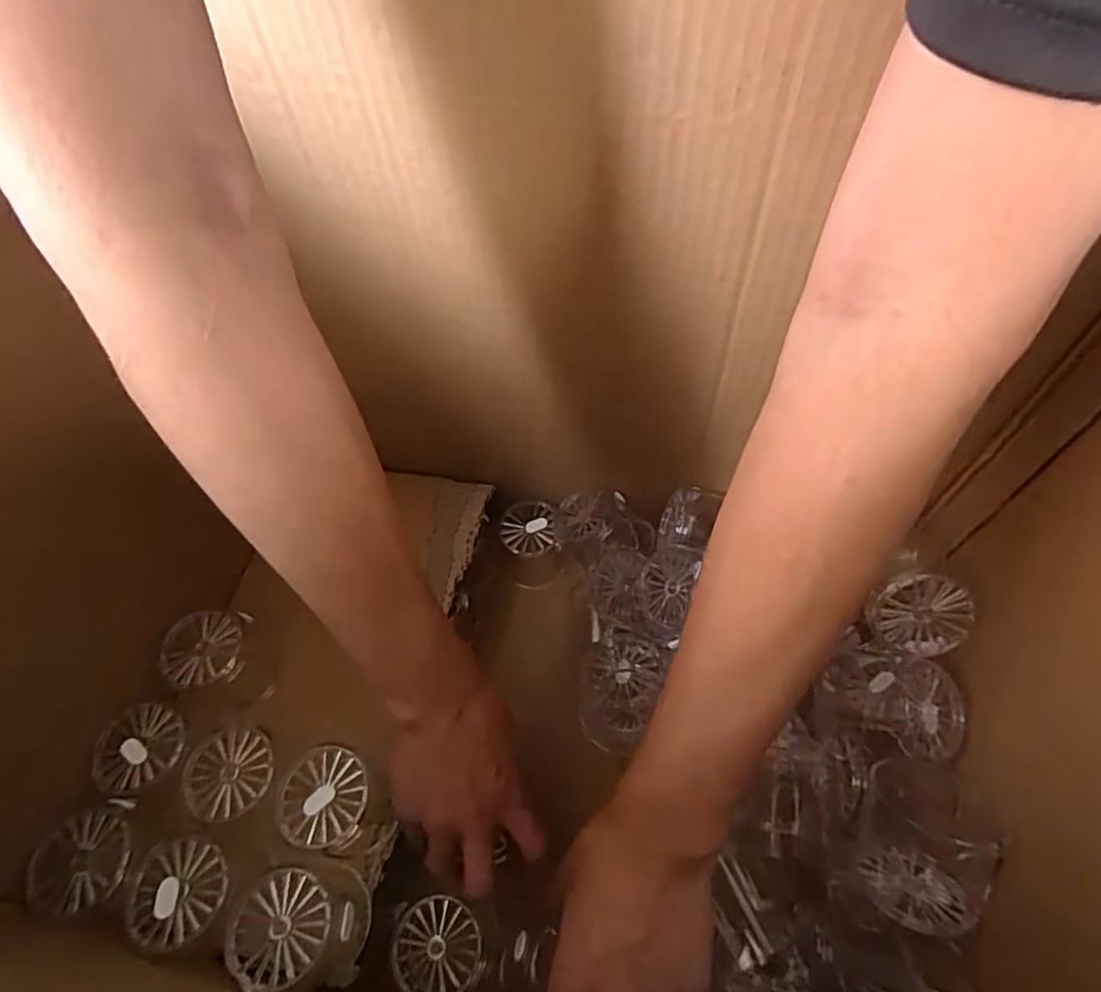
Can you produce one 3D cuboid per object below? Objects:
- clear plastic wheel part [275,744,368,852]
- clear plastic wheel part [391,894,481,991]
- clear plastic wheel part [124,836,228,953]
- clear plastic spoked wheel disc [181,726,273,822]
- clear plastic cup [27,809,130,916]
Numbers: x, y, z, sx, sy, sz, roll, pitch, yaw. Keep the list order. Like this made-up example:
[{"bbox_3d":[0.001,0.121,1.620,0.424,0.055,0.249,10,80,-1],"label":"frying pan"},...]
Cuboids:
[{"bbox_3d":[-0.126,0.164,0.344,0.049,0.004,0.050,-11,57,-3],"label":"clear plastic wheel part"},{"bbox_3d":[-0.066,0.260,0.362,0.049,0.006,0.050,-2,57,3],"label":"clear plastic wheel part"},{"bbox_3d":[-0.193,0.203,0.324,0.048,0.005,0.049,-2,57,3],"label":"clear plastic wheel part"},{"bbox_3d":[-0.182,0.157,0.355,0.049,0.007,0.046,-19,58,-8],"label":"clear plastic spoked wheel disc"},{"bbox_3d":[-0.247,0.193,0.333,0.046,0.014,0.046,-2,57,3],"label":"clear plastic cup"}]

